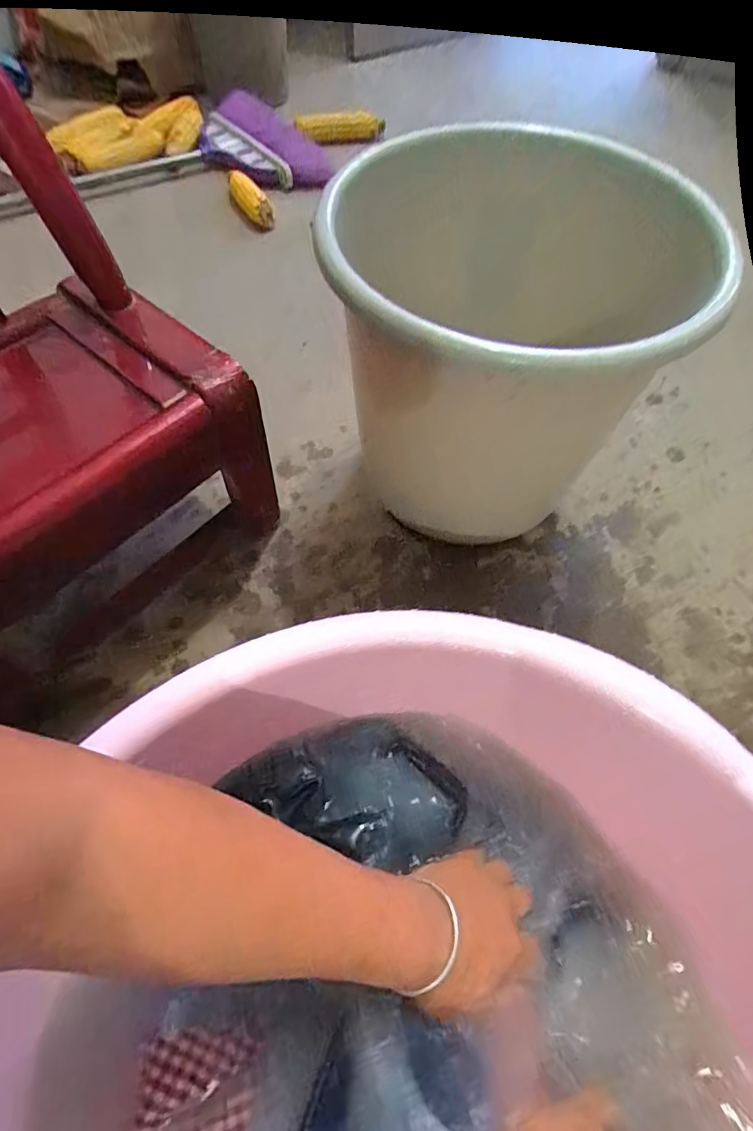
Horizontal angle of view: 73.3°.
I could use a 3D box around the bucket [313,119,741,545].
[{"bbox_3d":[0.140,-0.260,0.561,0.380,0.300,0.407,1,61,-2],"label":"bucket"}]

